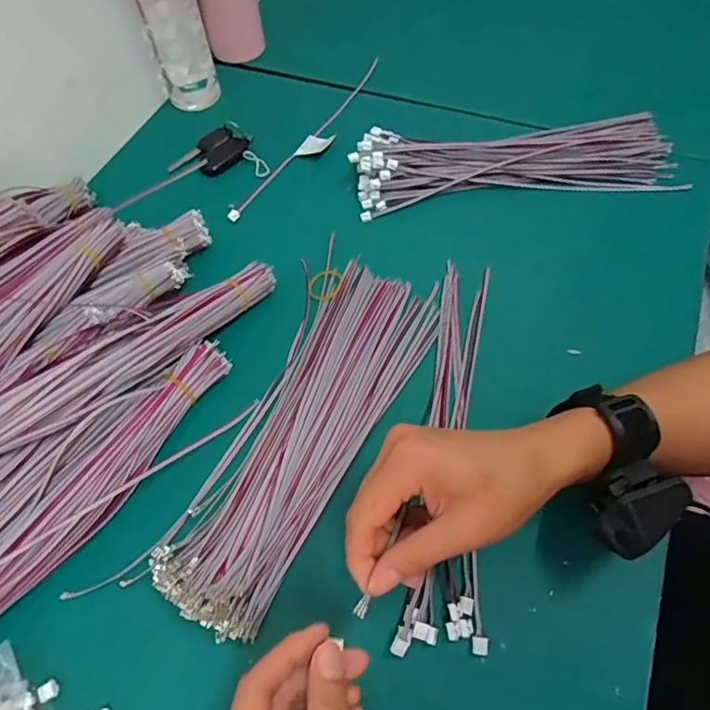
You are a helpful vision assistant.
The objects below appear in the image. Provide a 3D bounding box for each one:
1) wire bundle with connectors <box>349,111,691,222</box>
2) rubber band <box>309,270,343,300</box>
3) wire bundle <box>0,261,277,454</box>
[{"bbox_3d":[0.158,-0.191,0.529,0.316,0.037,0.103,-8,59,-2],"label":"wire bundle with connectors"},{"bbox_3d":[-0.026,-0.063,0.477,0.030,0.004,0.034,3,59,5],"label":"rubber band"},{"bbox_3d":[-0.173,0.003,0.387,0.042,0.044,0.292,36,50,22],"label":"wire bundle"}]

